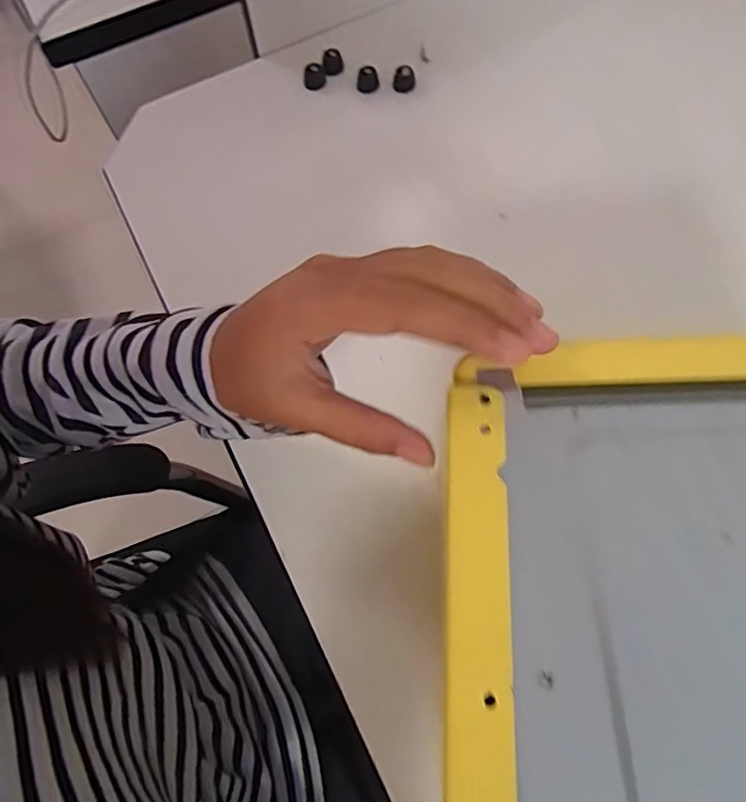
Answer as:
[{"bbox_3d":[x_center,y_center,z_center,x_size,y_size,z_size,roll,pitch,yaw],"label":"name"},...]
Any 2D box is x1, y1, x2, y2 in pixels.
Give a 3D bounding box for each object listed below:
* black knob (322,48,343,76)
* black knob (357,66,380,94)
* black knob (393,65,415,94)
[{"bbox_3d":[-0.034,-0.283,0.480,0.016,0.016,0.014,-7,68,0],"label":"black knob"},{"bbox_3d":[-0.005,-0.264,0.469,0.018,0.016,0.011,-7,68,0],"label":"black knob"},{"bbox_3d":[0.025,-0.262,0.468,0.018,0.018,0.012,-3,68,2],"label":"black knob"}]

